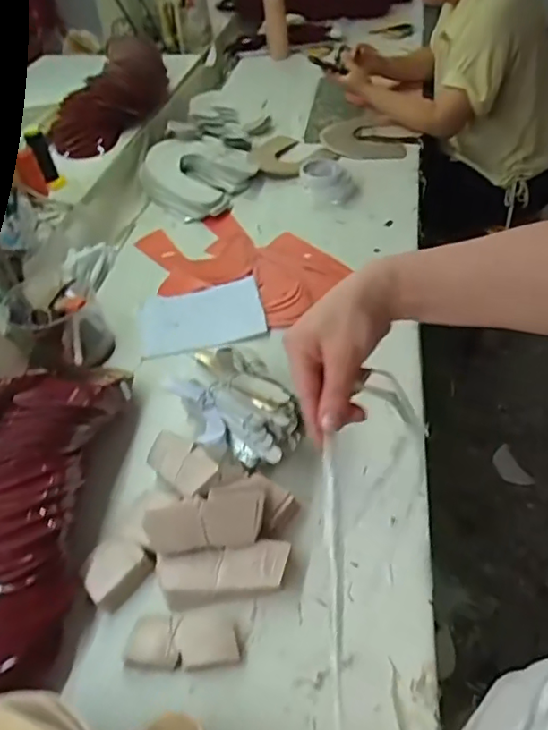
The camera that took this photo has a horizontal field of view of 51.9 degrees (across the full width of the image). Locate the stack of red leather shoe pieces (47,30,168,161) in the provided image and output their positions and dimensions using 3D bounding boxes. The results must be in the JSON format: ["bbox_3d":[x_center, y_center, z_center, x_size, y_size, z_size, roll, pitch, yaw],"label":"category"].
[{"bbox_3d":[-0.375,-0.629,1.332,0.179,0.089,0.383,23,70,18],"label":"stack of red leather shoe pieces"}]

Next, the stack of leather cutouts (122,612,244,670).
[{"bbox_3d":[-0.098,0.302,0.617,0.119,0.020,0.058,2,48,8],"label":"stack of leather cutouts"}]

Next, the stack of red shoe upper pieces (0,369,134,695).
[{"bbox_3d":[-0.298,0.155,0.693,0.138,0.097,0.462,0,48,6],"label":"stack of red shoe upper pieces"}]

